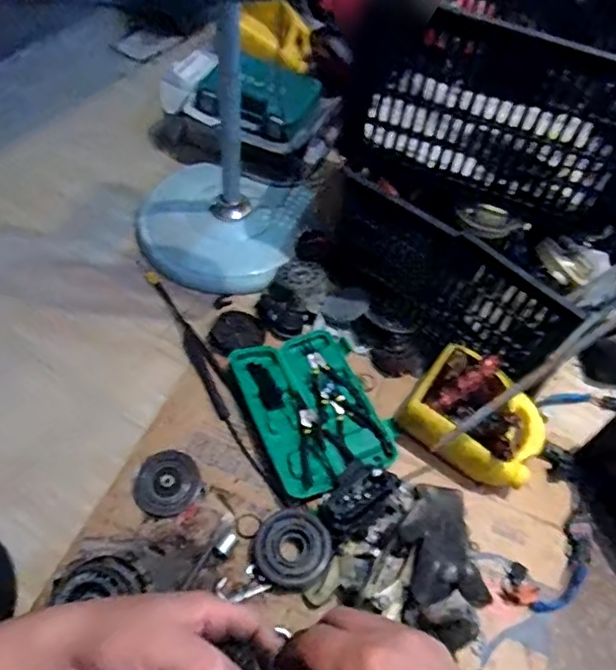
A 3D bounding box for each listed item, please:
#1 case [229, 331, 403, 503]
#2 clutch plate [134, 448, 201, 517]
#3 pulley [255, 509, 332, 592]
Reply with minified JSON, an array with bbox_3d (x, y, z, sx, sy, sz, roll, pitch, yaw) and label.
[{"bbox_3d":[0.010,0.121,1.005,0.211,0.035,0.293,-19,58,-18],"label":"case"},{"bbox_3d":[-0.226,0.235,0.926,0.099,0.014,0.115,6,45,-15],"label":"clutch plate"},{"bbox_3d":[-0.024,0.320,0.858,0.107,0.032,0.111,3,54,-4],"label":"pulley"}]

